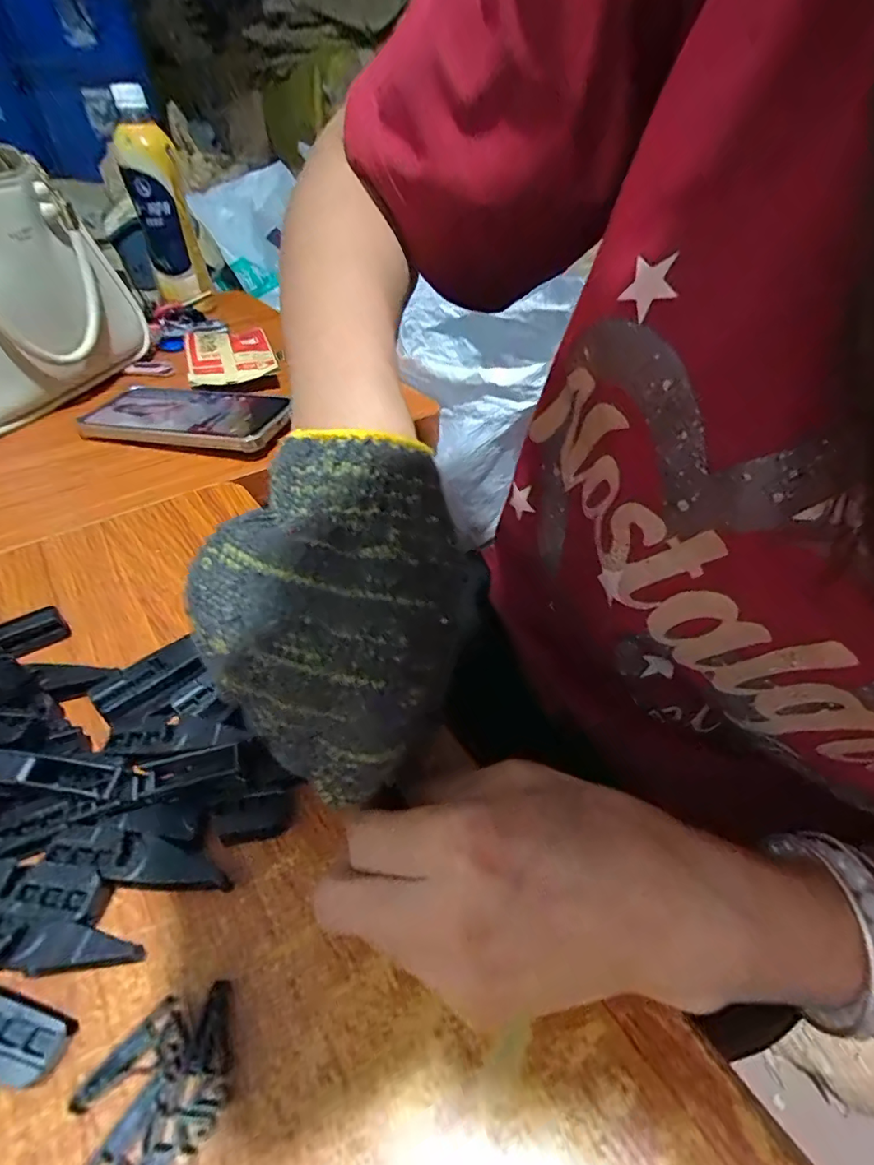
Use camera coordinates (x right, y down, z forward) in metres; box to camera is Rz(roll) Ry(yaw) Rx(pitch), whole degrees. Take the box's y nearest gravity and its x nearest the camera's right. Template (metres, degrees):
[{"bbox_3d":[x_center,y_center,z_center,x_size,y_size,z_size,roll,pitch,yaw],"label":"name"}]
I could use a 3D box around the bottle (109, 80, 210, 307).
[{"bbox_3d":[-0.334,-0.450,0.633,0.063,0.210,0.050,-13,45,-13],"label":"bottle"}]

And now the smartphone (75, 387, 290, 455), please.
[{"bbox_3d":[-0.206,-0.142,0.439,0.170,0.012,0.086,10,45,13],"label":"smartphone"}]

